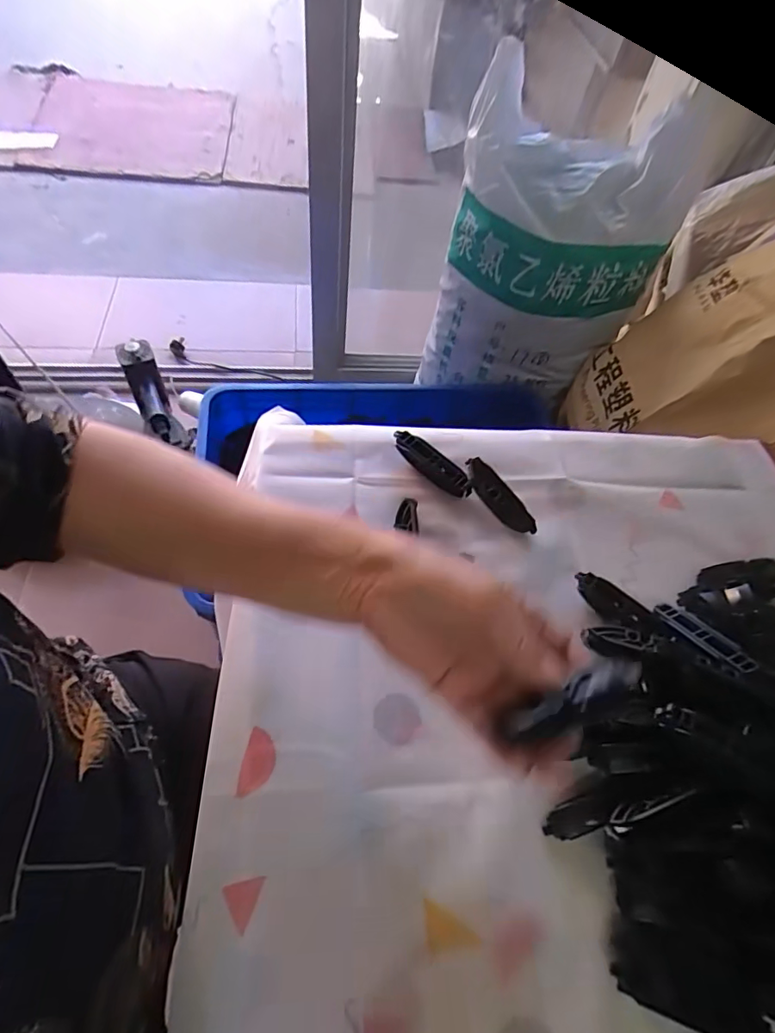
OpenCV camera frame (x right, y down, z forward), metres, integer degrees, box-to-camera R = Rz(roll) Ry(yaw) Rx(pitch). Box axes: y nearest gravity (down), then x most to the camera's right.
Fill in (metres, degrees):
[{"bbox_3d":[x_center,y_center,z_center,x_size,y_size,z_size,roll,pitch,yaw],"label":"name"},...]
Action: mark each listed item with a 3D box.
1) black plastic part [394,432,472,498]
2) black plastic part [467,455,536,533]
[{"bbox_3d":[0.038,-0.045,0.445,0.080,0.021,0.019,38,62,16],"label":"black plastic part"},{"bbox_3d":[0.093,-0.016,0.435,0.021,0.014,0.080,-31,67,-22],"label":"black plastic part"}]

